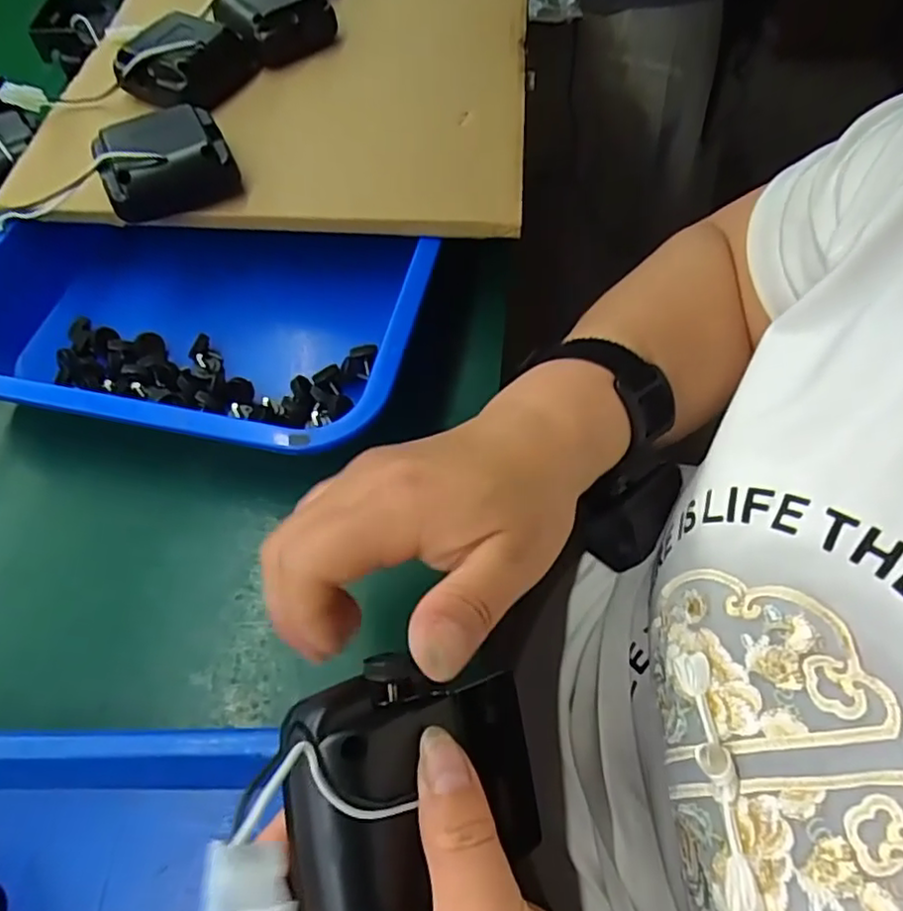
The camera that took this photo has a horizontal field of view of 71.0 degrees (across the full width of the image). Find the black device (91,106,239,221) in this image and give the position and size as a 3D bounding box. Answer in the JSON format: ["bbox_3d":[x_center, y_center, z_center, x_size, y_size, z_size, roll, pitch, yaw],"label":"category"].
[{"bbox_3d":[-0.161,-0.167,0.356,0.069,0.034,0.056,-20,60,-11],"label":"black device"}]

